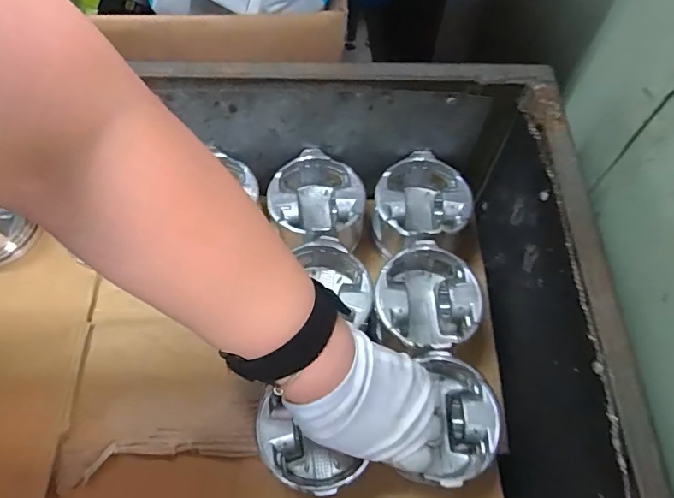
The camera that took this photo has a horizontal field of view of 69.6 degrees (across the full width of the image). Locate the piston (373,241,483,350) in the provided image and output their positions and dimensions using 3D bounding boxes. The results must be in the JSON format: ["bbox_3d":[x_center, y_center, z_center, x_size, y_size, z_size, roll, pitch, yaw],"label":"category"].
[{"bbox_3d":[0.086,0.054,0.470,0.101,0.074,0.095,0,63,-1],"label":"piston"}]

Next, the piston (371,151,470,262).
[{"bbox_3d":[0.086,-0.041,0.523,0.102,0.077,0.095,0,63,-1],"label":"piston"}]

